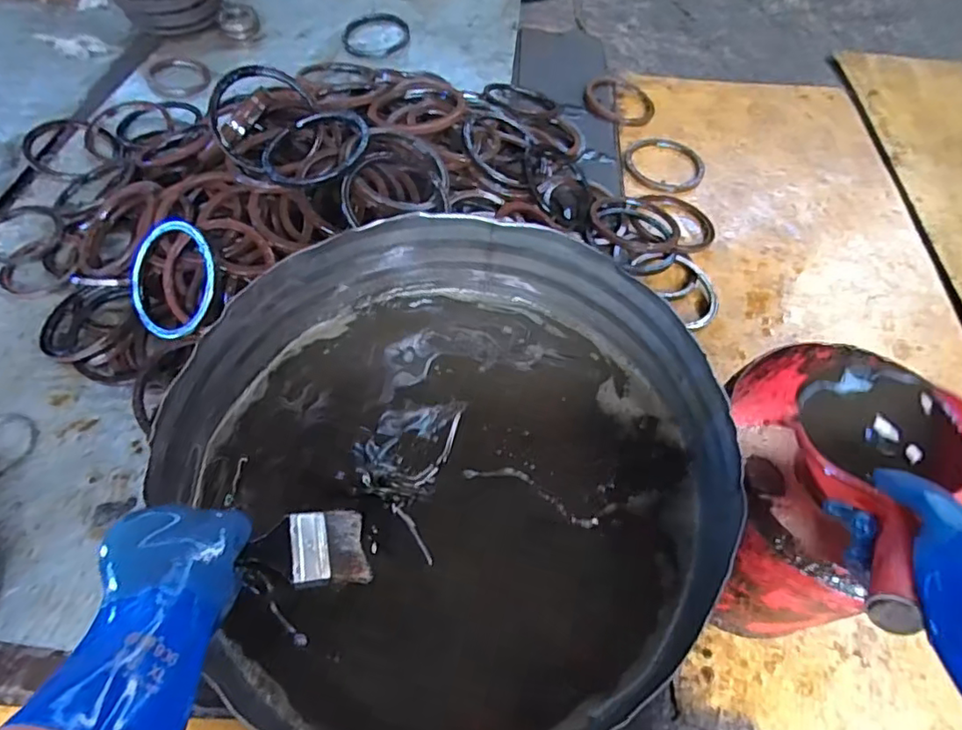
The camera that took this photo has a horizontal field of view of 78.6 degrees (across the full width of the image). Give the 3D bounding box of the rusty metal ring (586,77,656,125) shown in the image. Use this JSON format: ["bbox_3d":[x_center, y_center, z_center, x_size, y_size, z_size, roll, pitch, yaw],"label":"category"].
[{"bbox_3d":[0.389,-0.749,1.635,0.197,0.045,0.213,1,56,-1],"label":"rusty metal ring"}]

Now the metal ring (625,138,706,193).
[{"bbox_3d":[0.469,-0.513,1.498,0.196,0.021,0.215,1,56,-1],"label":"metal ring"}]

